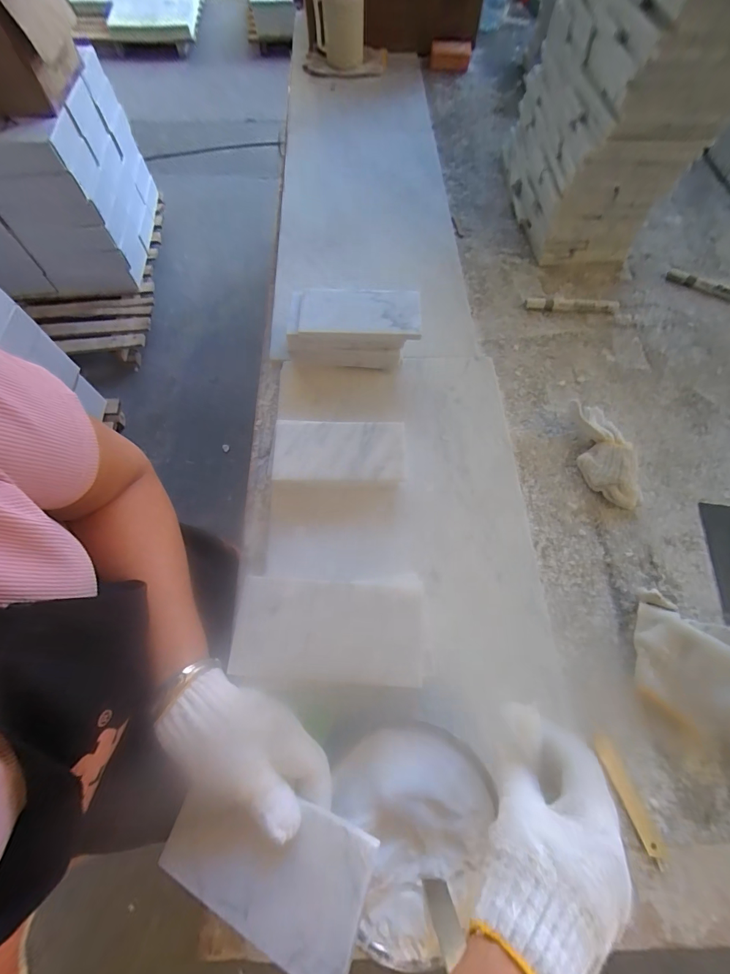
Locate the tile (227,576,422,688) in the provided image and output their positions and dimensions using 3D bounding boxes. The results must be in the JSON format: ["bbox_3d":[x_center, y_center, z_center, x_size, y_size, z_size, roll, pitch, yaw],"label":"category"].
[{"bbox_3d":[-0.030,0.117,0.309,0.151,0.013,0.076,3,67,2],"label":"tile"}]

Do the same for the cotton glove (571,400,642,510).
[{"bbox_3d":[0.293,-0.043,0.464,0.052,0.046,0.143,-9,67,-4],"label":"cotton glove"}]

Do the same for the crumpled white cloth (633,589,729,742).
[{"bbox_3d":[0.329,0.170,0.363,0.103,0.059,0.125,7,67,3],"label":"crumpled white cloth"}]

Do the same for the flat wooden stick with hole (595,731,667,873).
[{"bbox_3d":[0.244,0.287,0.344,0.019,0.004,0.101,-18,68,-7],"label":"flat wooden stick with hole"}]

